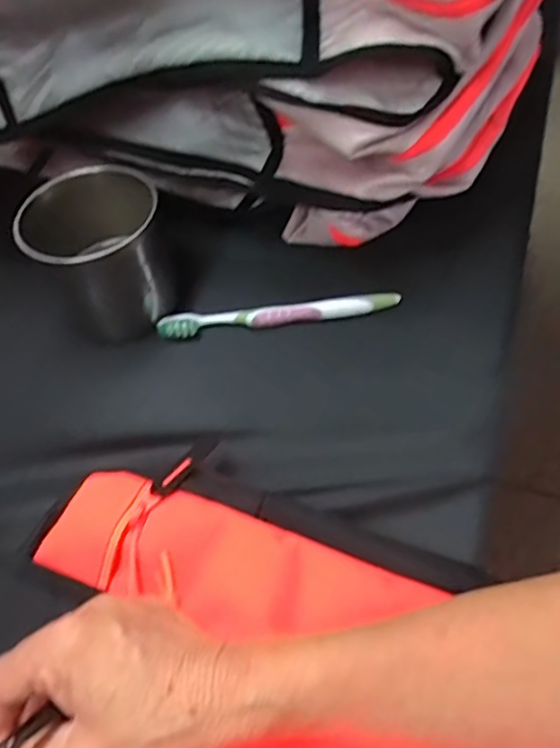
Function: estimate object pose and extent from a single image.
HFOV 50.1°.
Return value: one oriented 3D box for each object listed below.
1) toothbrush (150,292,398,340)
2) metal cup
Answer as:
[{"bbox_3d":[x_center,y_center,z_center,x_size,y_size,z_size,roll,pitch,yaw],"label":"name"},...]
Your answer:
[{"bbox_3d":[-0.001,-0.046,0.465,0.184,0.010,0.020,-7,54,1],"label":"toothbrush"},{"bbox_3d":[-0.135,-0.090,0.458,0.100,0.089,0.089,-19,55,-8],"label":"metal cup"}]

